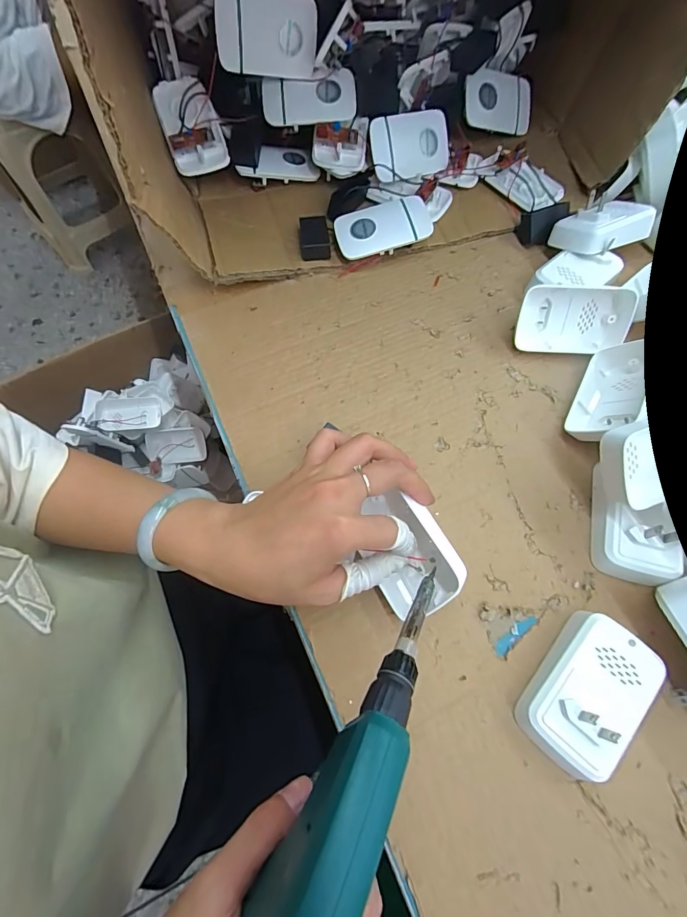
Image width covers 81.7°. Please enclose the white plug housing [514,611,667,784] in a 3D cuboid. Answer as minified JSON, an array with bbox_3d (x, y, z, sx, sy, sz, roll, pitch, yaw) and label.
[{"bbox_3d":[0.160,0.151,0.259,0.055,0.035,0.092,41,73,16],"label":"white plug housing"}]

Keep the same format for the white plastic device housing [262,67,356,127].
[{"bbox_3d":[-0.036,-0.373,0.419,0.096,0.019,0.050,-9,92,0],"label":"white plastic device housing"}]

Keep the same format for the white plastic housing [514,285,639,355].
[{"bbox_3d":[0.213,-0.126,0.368,0.100,0.060,0.020,4,31,6],"label":"white plastic housing"}]

